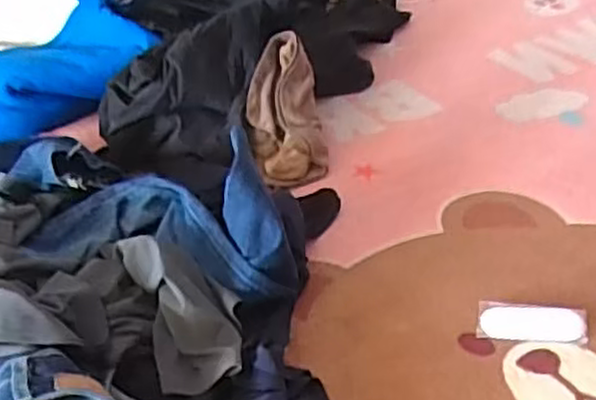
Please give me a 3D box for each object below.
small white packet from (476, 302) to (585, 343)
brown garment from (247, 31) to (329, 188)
[{"bbox_3d":[0.226,0.115,0.726,0.101,0.004,0.052,1,37,10],"label":"small white packet"},{"bbox_3d":[-0.017,-0.114,0.979,0.098,0.047,0.203,-5,74,3],"label":"brown garment"}]

